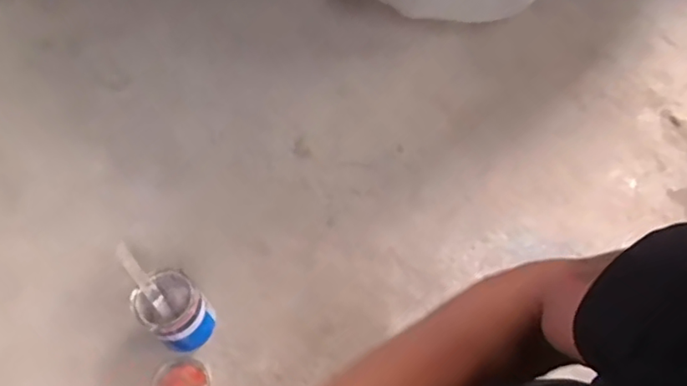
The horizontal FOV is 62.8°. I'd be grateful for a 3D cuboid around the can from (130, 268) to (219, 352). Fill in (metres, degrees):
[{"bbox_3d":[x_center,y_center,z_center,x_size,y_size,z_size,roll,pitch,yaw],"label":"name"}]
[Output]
[{"bbox_3d":[-0.439,0.322,1.490,0.175,0.180,0.157,33,65,19],"label":"can"}]

